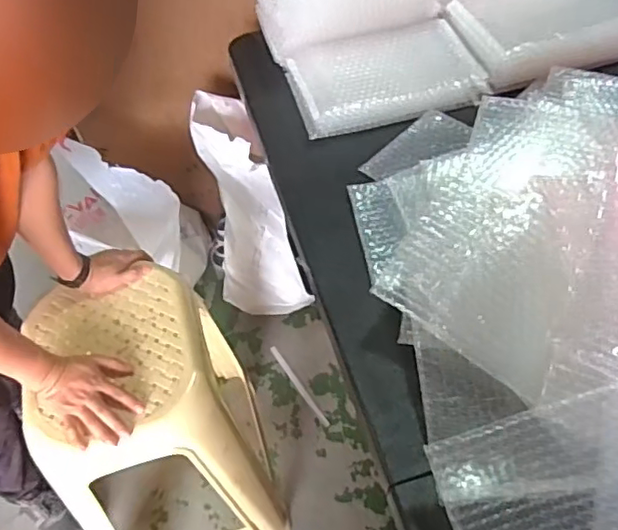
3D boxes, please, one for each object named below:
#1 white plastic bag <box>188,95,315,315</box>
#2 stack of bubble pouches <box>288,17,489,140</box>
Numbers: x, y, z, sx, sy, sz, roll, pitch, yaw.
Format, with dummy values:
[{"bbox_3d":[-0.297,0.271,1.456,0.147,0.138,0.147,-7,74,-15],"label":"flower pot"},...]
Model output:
[{"bbox_3d":[-0.150,-0.098,1.454,0.163,0.566,0.260,-23,55,-12],"label":"white plastic bag"},{"bbox_3d":[0.126,-0.326,1.034,0.307,0.046,0.198,-14,53,-6],"label":"stack of bubble pouches"}]

